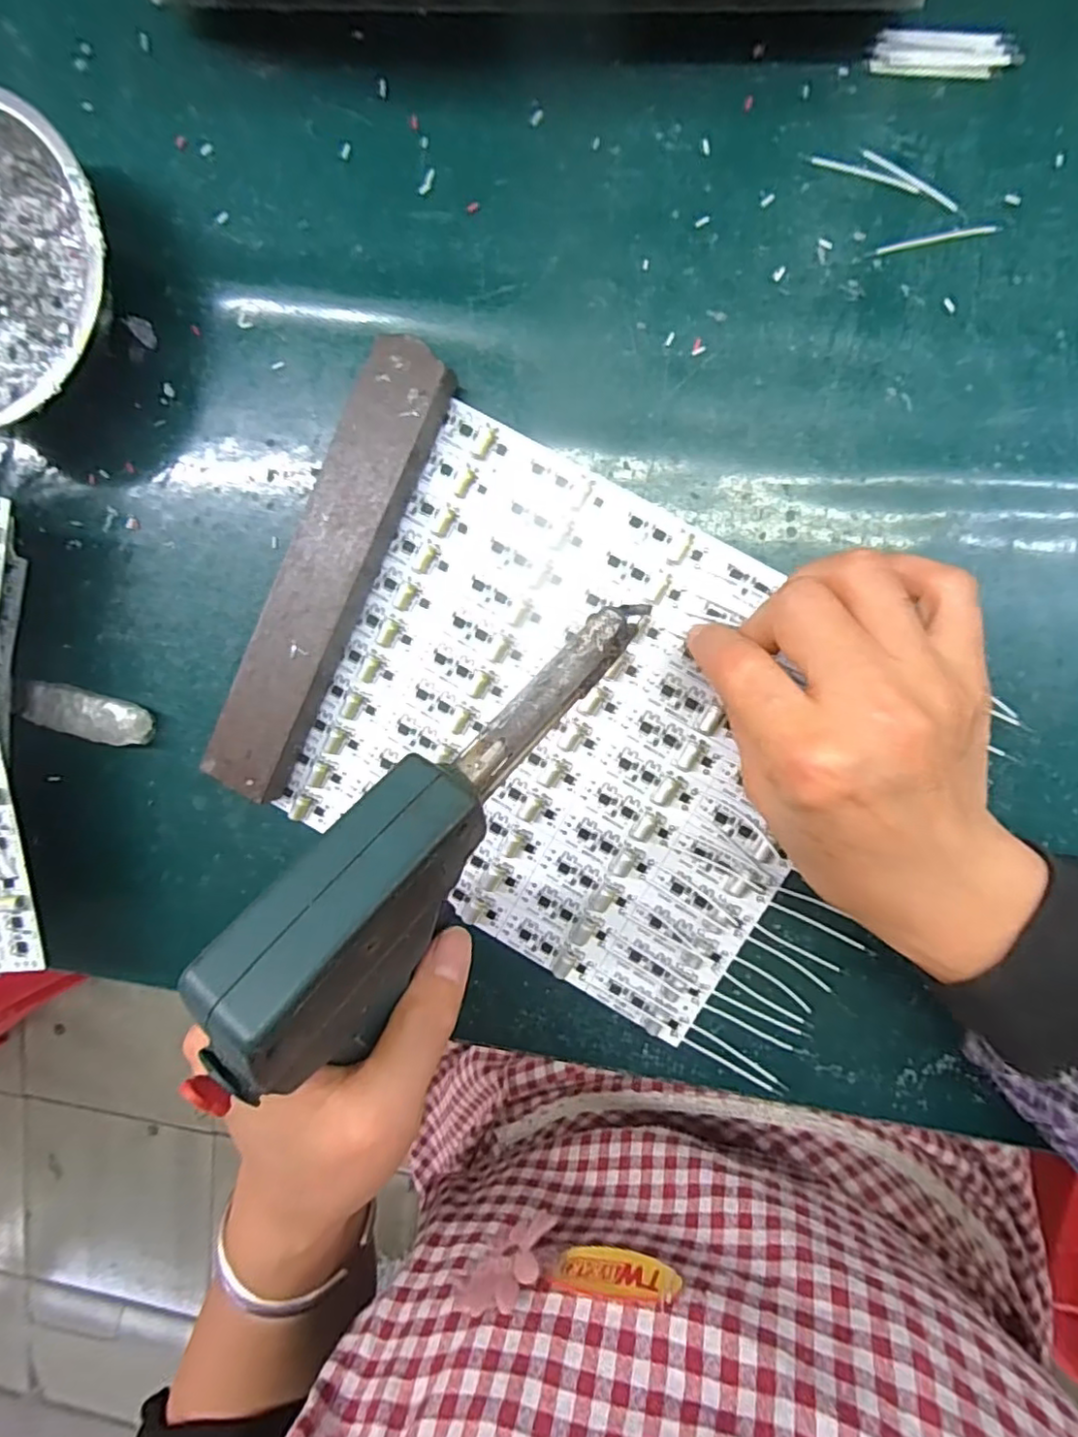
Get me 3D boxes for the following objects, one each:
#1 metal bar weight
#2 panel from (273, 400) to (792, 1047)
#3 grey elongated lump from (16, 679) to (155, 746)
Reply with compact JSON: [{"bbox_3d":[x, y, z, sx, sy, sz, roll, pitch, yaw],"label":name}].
[{"bbox_3d":[-0.092,-0.059,0.266,0.036,0.018,0.197,26,98,4],"label":"metal bar weight"},{"bbox_3d":[0.015,0.006,0.267,0.208,0.005,0.191,30,98,3],"label":"panel"},{"bbox_3d":[-0.215,-0.002,0.292,0.069,0.010,0.022,13,97,6],"label":"grey elongated lump"}]

